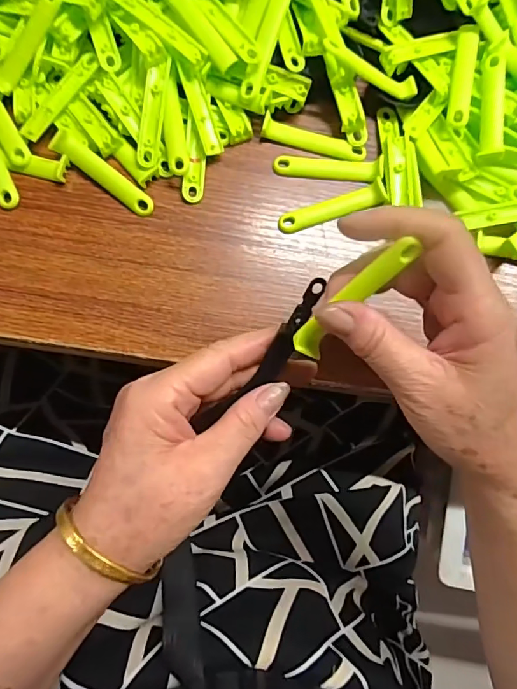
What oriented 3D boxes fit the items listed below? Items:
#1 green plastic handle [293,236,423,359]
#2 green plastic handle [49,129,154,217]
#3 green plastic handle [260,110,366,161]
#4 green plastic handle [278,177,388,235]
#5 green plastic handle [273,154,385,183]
[{"bbox_3d":[0.044,-0.021,0.228,0.015,0.009,0.071,43,117,-1],"label":"green plastic handle"},{"bbox_3d":[-0.105,-0.115,0.322,0.076,0.011,0.016,37,90,-1],"label":"green plastic handle"},{"bbox_3d":[0.040,-0.145,0.338,0.075,0.009,0.015,16,90,-1],"label":"green plastic handle"},{"bbox_3d":[0.054,-0.094,0.333,0.080,0.007,0.023,-22,91,-1],"label":"green plastic handle"},{"bbox_3d":[0.050,-0.125,0.336,0.076,0.009,0.017,4,90,-1],"label":"green plastic handle"}]

